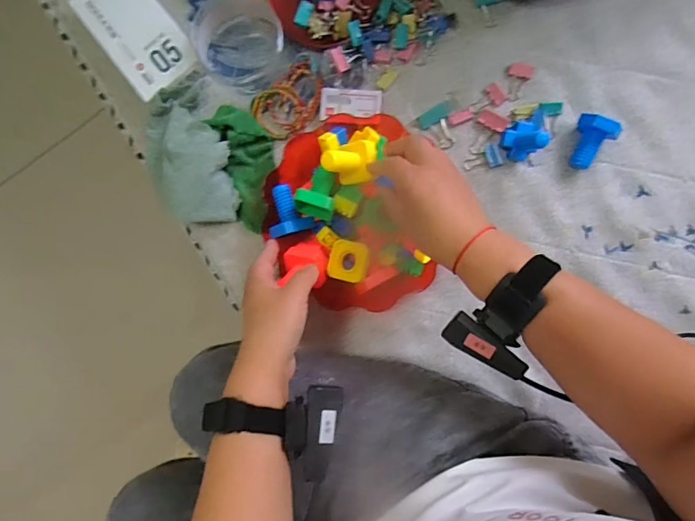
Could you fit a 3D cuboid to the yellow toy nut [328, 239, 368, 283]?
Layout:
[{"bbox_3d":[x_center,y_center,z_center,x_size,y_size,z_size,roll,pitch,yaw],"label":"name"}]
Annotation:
[{"bbox_3d":[0.001,0.000,0.486,0.041,0.016,0.044,9,92,3],"label":"yellow toy nut"}]

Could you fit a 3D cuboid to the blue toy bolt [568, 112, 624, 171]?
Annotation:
[{"bbox_3d":[0.272,-0.129,0.495,0.047,0.041,0.048,20,93,3],"label":"blue toy bolt"}]

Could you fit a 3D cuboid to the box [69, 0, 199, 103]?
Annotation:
[{"bbox_3d":[-0.249,-0.269,0.528,0.082,0.019,0.155,-39,89,4],"label":"box"}]

